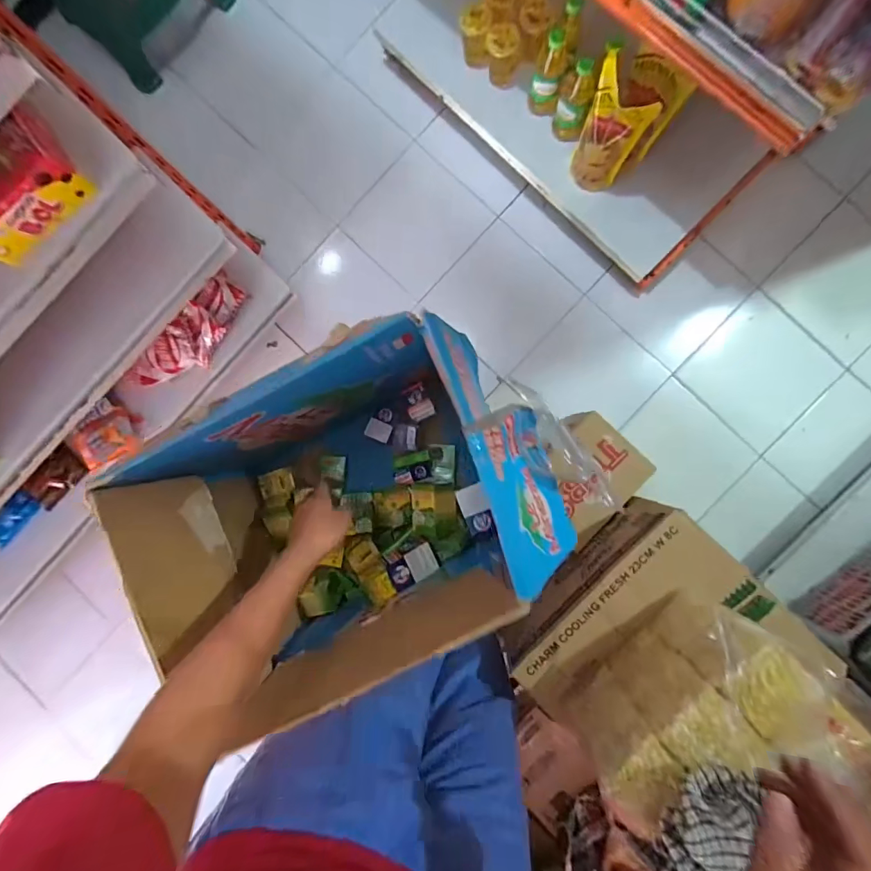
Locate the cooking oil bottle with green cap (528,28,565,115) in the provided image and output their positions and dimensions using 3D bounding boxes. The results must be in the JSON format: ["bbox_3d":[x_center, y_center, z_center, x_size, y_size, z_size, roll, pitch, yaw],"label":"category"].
[{"bbox_3d":[0.243,-0.773,0.939,0.060,0.164,0.064,0,90,3],"label":"cooking oil bottle with green cap"}]

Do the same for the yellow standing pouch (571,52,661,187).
[{"bbox_3d":[0.330,-0.595,0.860,0.083,0.204,0.122,-40,87,2],"label":"yellow standing pouch"}]

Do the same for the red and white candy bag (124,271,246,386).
[{"bbox_3d":[-0.534,-0.208,0.941,0.106,0.058,0.302,44,92,3],"label":"red and white candy bag"}]

